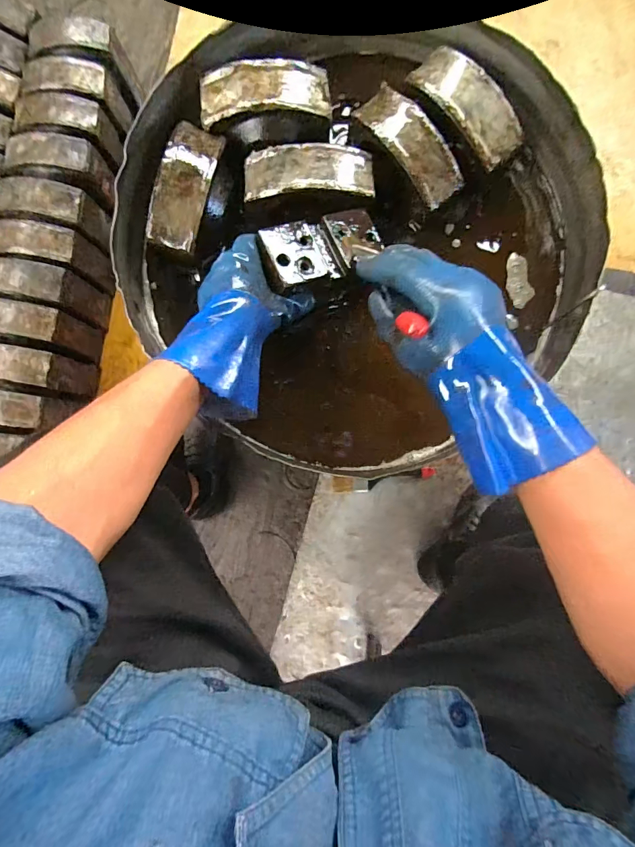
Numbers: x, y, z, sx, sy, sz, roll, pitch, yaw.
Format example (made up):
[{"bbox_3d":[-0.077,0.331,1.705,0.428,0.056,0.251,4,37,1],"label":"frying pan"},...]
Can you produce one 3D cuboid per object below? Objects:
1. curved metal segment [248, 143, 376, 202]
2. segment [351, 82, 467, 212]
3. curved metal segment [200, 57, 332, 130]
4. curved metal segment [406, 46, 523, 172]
[{"bbox_3d":[-0.011,-0.305,0.479,0.156,0.029,0.056,0,88,1],"label":"curved metal segment"},{"bbox_3d":[0.112,-0.342,0.481,0.053,0.030,0.158,-36,87,0],"label":"segment"},{"bbox_3d":[-0.064,-0.403,0.482,0.156,0.030,0.061,-8,88,1],"label":"curved metal segment"},{"bbox_3d":[0.183,-0.387,0.478,0.057,0.031,0.153,-38,87,0],"label":"curved metal segment"}]

